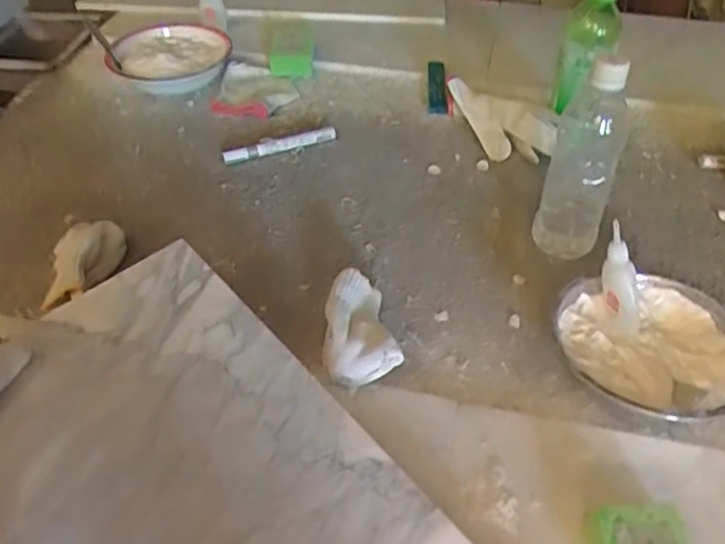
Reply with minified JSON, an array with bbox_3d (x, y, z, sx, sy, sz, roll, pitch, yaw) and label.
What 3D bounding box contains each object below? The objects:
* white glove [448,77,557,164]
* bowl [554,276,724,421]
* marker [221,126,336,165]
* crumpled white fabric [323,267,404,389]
[{"bbox_3d":[0.162,-0.175,0.816,0.165,0.059,0.052,31,50,29],"label":"white glove"},{"bbox_3d":[0.241,0.067,0.560,0.154,0.046,0.143,1,42,0],"label":"bowl"},{"bbox_3d":[-0.100,-0.157,0.817,0.141,0.017,0.018,-19,46,-21],"label":"marker"},{"bbox_3d":[-0.003,0.050,0.579,0.065,0.043,0.113,-2,42,-3],"label":"crumpled white fabric"}]

